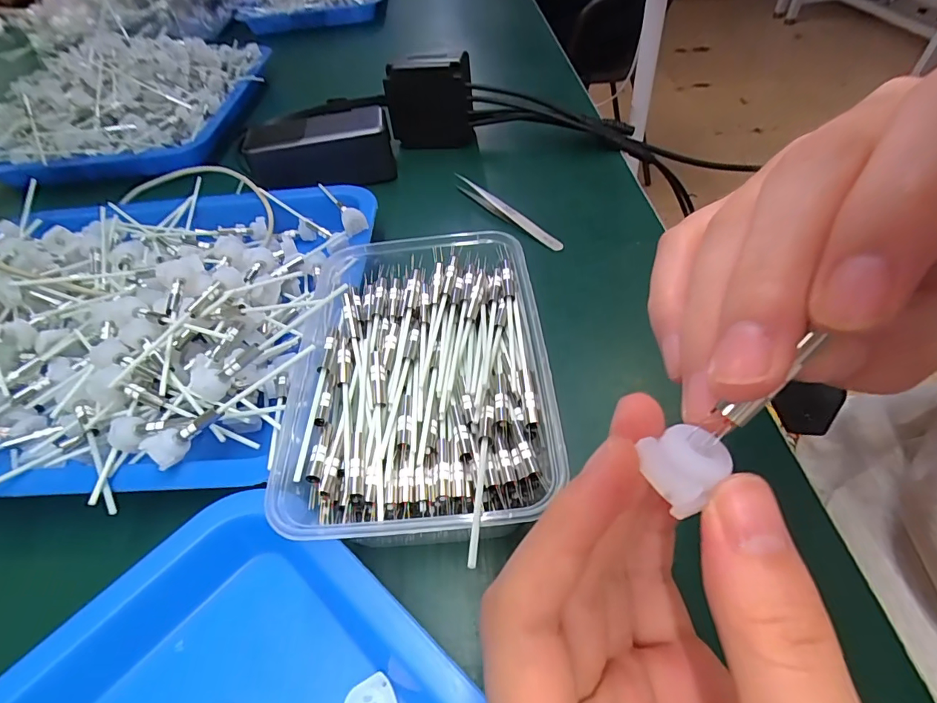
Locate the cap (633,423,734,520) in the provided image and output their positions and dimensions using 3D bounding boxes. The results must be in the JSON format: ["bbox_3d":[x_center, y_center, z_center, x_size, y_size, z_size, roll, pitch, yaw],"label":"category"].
[{"bbox_3d":[0.043,0.022,0.090,0.015,0.004,0.015,-22,51,-13],"label":"cap"}]

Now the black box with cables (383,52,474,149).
[{"bbox_3d":[-0.038,-0.241,0.446,0.081,0.078,0.016,-5,49,1],"label":"black box with cables"}]

